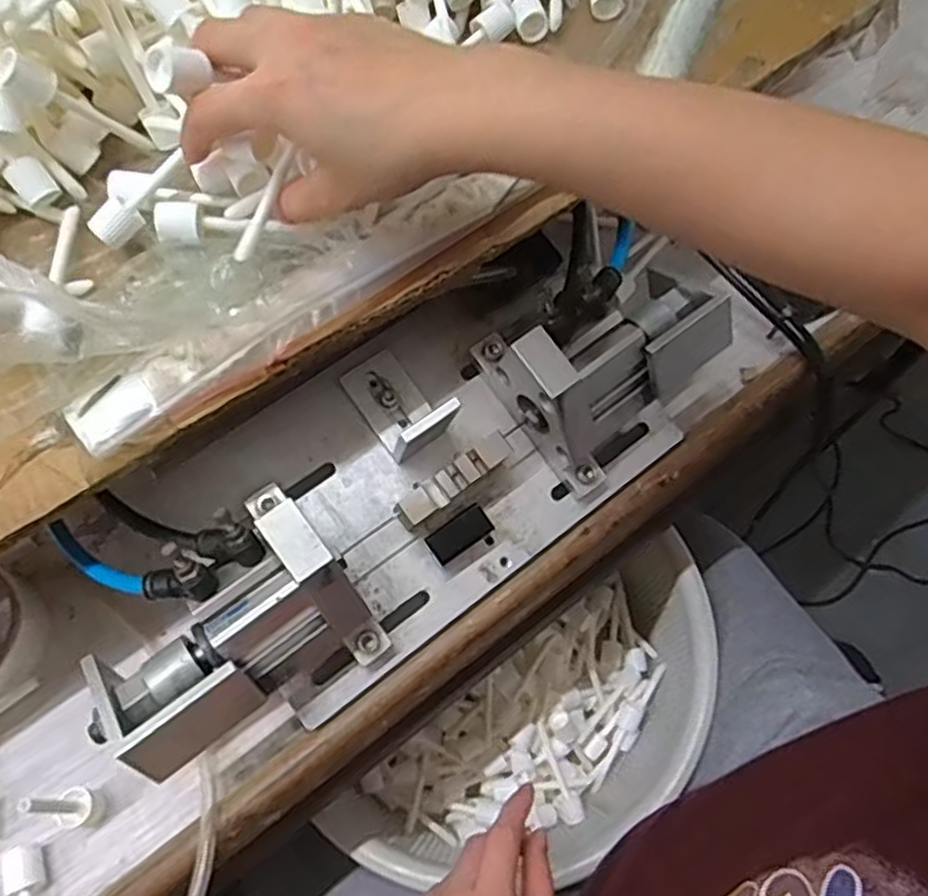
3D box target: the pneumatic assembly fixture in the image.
[{"bbox_3d":[-0.016,0.007,0.423,0.396,0.101,0.148,-32,68,-13],"label":"pneumatic assembly fixture"}]

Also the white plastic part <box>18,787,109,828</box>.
[{"bbox_3d":[-0.197,0.177,0.369,0.018,0.060,0.018,-1,65,1],"label":"white plastic part"}]

